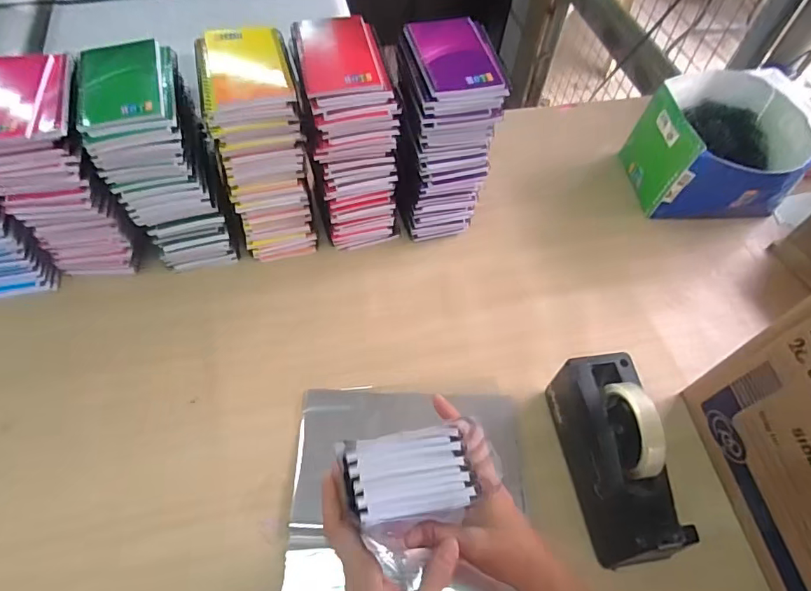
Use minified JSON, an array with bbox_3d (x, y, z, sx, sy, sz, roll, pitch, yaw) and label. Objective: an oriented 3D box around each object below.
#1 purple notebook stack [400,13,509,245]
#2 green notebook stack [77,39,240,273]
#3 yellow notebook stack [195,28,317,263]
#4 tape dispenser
[{"bbox_3d":[0.047,-0.208,0.657,0.103,0.244,0.133,-8,59,-8],"label":"purple notebook stack"},{"bbox_3d":[-0.288,-0.149,0.600,0.103,0.246,0.122,-11,59,-11],"label":"green notebook stack"},{"bbox_3d":[-0.178,-0.186,0.618,0.094,0.271,0.128,-12,59,-11],"label":"yellow notebook stack"},{"bbox_3d":[0.221,0.166,0.517,0.072,0.130,0.195,-6,58,-7],"label":"tape dispenser"}]

